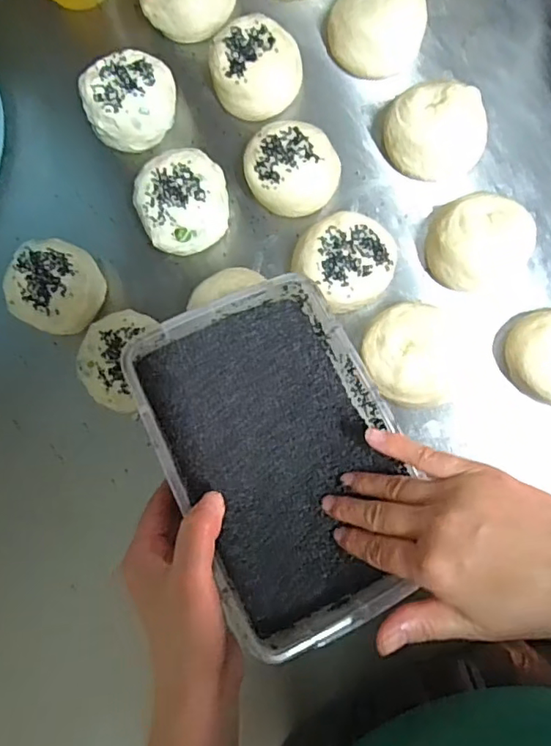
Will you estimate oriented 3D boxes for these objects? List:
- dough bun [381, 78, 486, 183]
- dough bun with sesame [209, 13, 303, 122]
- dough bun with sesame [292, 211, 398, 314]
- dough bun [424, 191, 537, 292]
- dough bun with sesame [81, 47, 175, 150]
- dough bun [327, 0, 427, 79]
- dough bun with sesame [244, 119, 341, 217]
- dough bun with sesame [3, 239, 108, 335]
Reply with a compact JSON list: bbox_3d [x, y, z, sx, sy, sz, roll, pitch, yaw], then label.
[{"bbox_3d":[0.127,-0.191,0.448,0.074,0.043,0.066,-5,83,7],"label":"dough bun"},{"bbox_3d":[-0.017,-0.260,0.477,0.073,0.041,0.070,-1,84,7],"label":"dough bun with sesame"},{"bbox_3d":[0.059,-0.089,0.449,0.072,0.038,0.075,-1,84,7],"label":"dough bun with sesame"},{"bbox_3d":[0.159,-0.100,0.432,0.078,0.043,0.069,-21,81,5],"label":"dough bun"},{"bbox_3d":[-0.124,-0.235,0.482,0.076,0.045,0.069,-29,81,3],"label":"dough bun with sesame"},{"bbox_3d":[0.084,-0.289,0.467,0.074,0.044,0.070,-9,83,6],"label":"dough bun"},{"bbox_3d":[0.012,-0.168,0.460,0.079,0.044,0.071,40,90,10],"label":"dough bun with sesame"},{"bbox_3d":[-0.181,-0.070,0.472,0.069,0.057,0.072,-1,84,7],"label":"dough bun with sesame"}]

